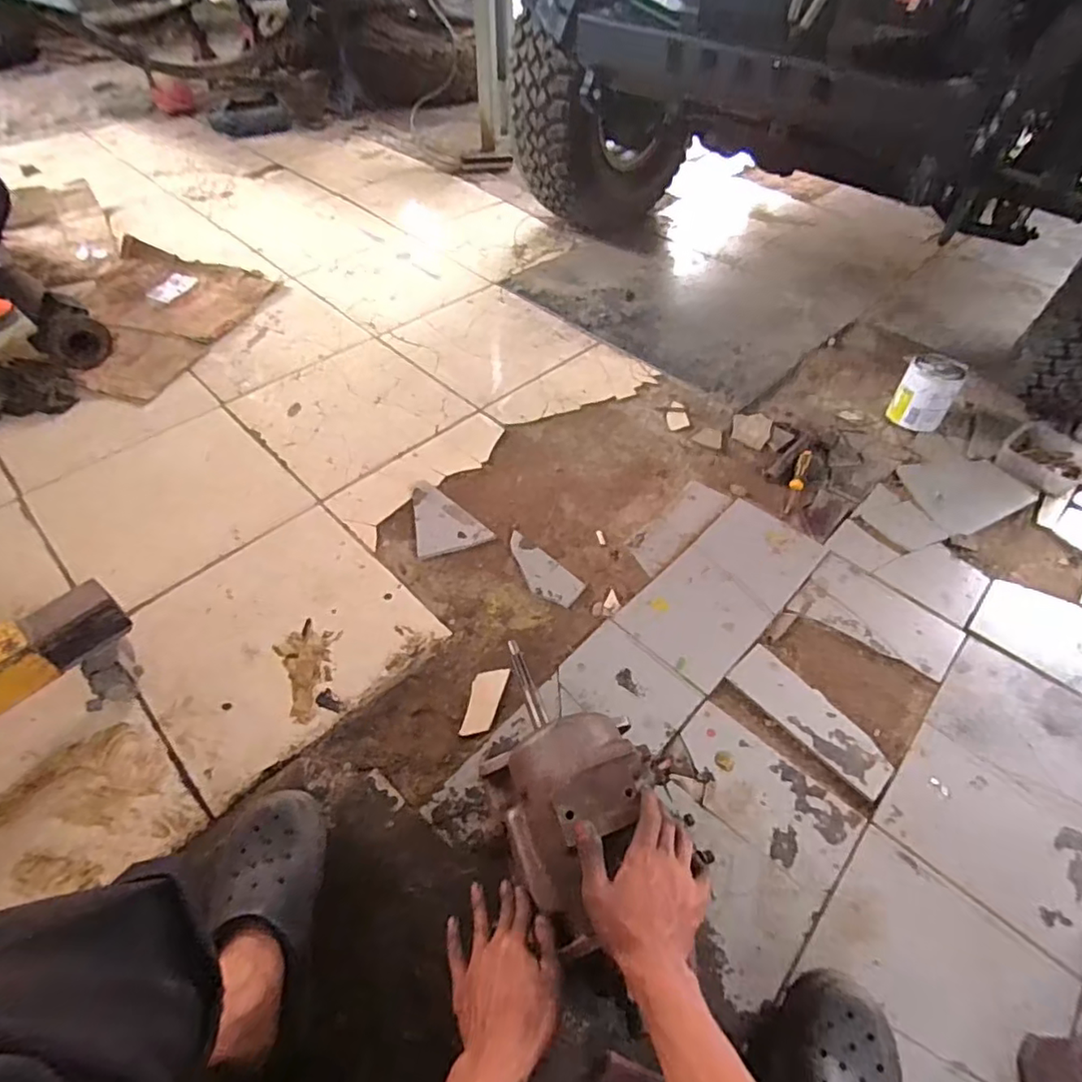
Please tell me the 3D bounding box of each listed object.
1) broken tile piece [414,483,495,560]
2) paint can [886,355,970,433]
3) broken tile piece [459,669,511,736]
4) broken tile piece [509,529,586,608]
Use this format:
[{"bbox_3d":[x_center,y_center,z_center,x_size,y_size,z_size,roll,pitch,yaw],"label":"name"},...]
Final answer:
[{"bbox_3d":[-0.181,-0.050,1.100,0.130,0.010,0.181,-17,54,-15],"label":"broken tile piece"},{"bbox_3d":[0.840,-0.322,1.290,0.106,0.135,0.107,1,51,-1],"label":"paint can"},{"bbox_3d":[-0.083,0.238,0.873,0.049,0.015,0.102,10,51,6],"label":"broken tile piece"},{"bbox_3d":[-0.006,0.050,1.024,0.168,0.005,0.075,37,59,25],"label":"broken tile piece"}]

